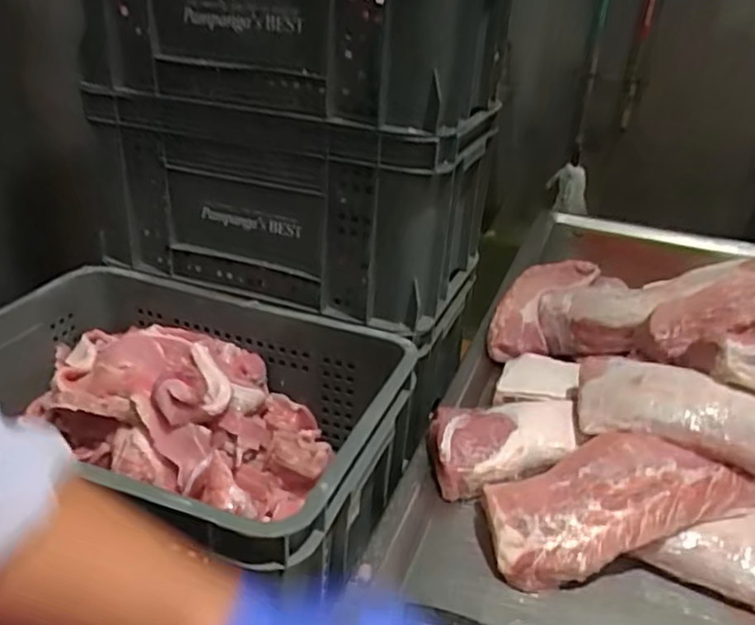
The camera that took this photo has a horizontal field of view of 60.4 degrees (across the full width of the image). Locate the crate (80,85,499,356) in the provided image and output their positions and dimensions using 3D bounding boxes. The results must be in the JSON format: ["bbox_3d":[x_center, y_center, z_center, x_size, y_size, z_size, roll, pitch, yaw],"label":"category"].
[{"bbox_3d":[-0.110,-0.171,0.937,0.513,0.244,0.290,13,28,17],"label":"crate"}]

